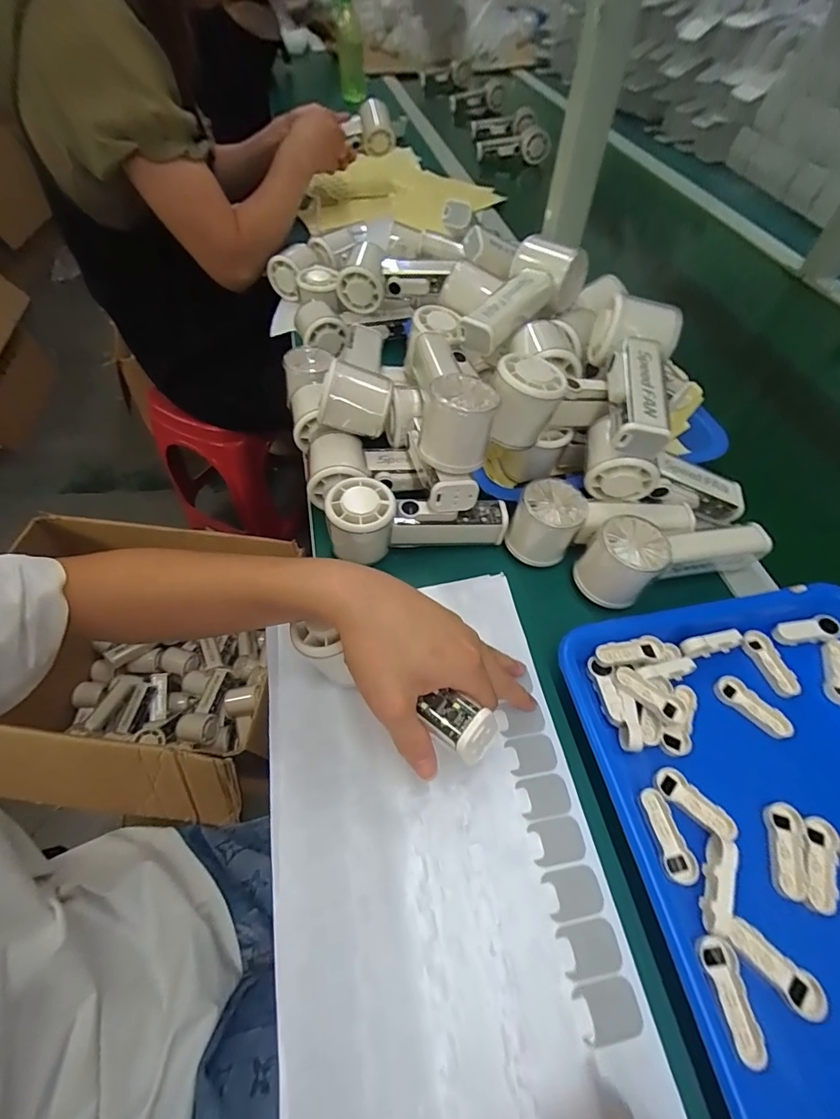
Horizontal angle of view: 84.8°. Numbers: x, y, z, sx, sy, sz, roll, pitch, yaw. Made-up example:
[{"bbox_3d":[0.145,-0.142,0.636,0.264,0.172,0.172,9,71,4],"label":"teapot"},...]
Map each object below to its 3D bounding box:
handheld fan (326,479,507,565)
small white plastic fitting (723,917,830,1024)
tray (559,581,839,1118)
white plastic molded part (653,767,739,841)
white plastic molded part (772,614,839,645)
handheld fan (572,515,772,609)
[{"bbox_3d":[-0.003,-0.041,0.404,0.154,0.065,0.058,-9,55,-3],"label":"handheld fan"},{"bbox_3d":[0.193,0.222,0.251,0.053,0.009,0.020,34,63,24],"label":"small white plastic fitting"},{"bbox_3d":[0.257,0.172,0.273,0.247,0.026,0.326,-10,55,-4],"label":"tray"},{"bbox_3d":[0.178,0.157,0.298,0.051,0.004,0.019,35,63,24],"label":"white plastic molded part"},{"bbox_3d":[0.306,0.057,0.364,0.050,0.009,0.018,-10,55,-4],"label":"white plastic molded part"},{"bbox_3d":[0.211,-0.009,0.384,0.156,0.057,0.055,-15,57,-7],"label":"handheld fan"}]

